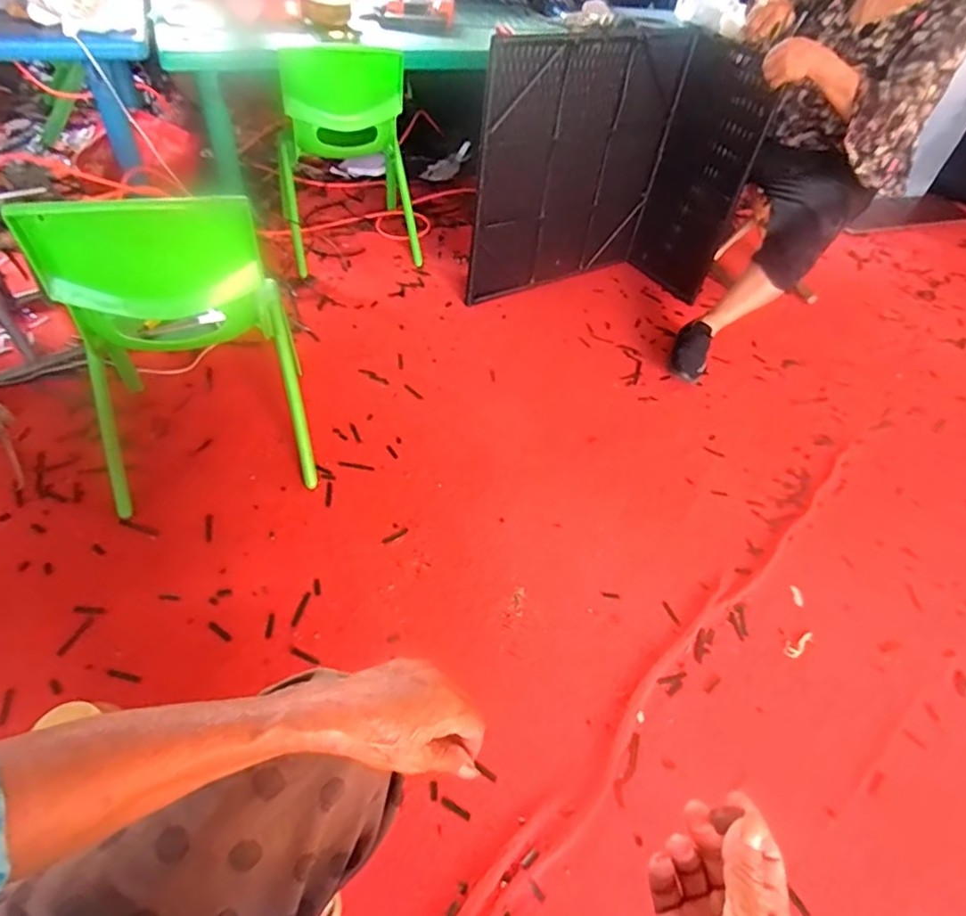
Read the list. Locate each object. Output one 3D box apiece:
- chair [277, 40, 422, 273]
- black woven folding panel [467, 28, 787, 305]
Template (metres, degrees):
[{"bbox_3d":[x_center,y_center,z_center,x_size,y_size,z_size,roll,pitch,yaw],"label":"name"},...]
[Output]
[{"bbox_3d":[-0.374,-0.837,1.614,0.355,0.518,0.333,-7,48,-14],"label":"chair"},{"bbox_3d":[0.315,-0.729,1.551,0.704,0.604,0.225,-3,47,-10],"label":"black woven folding panel"}]

